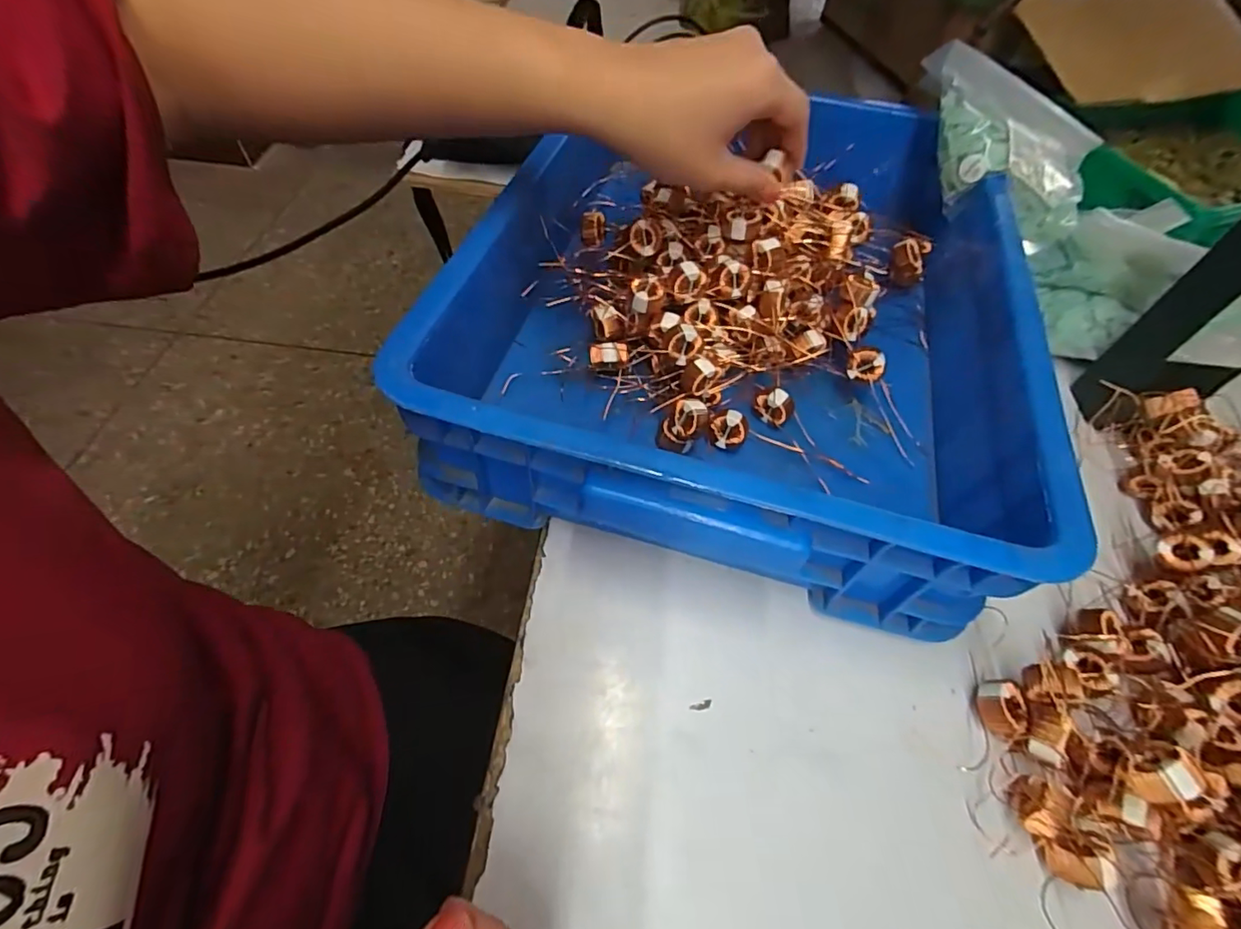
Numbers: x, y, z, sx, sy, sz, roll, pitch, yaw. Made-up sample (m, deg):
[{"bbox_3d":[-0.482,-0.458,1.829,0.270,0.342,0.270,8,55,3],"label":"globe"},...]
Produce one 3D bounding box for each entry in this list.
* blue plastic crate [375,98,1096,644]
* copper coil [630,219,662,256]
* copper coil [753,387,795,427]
[{"bbox_3d":[0.080,-0.113,0.361,0.325,0.091,0.360,14,56,6],"label":"blue plastic crate"},{"bbox_3d":[0.016,-0.148,0.358,0.021,0.022,0.009,-38,24,-7],"label":"copper coil"},{"bbox_3d":[0.101,-0.038,0.361,0.026,0.021,0.014,32,59,17],"label":"copper coil"}]

